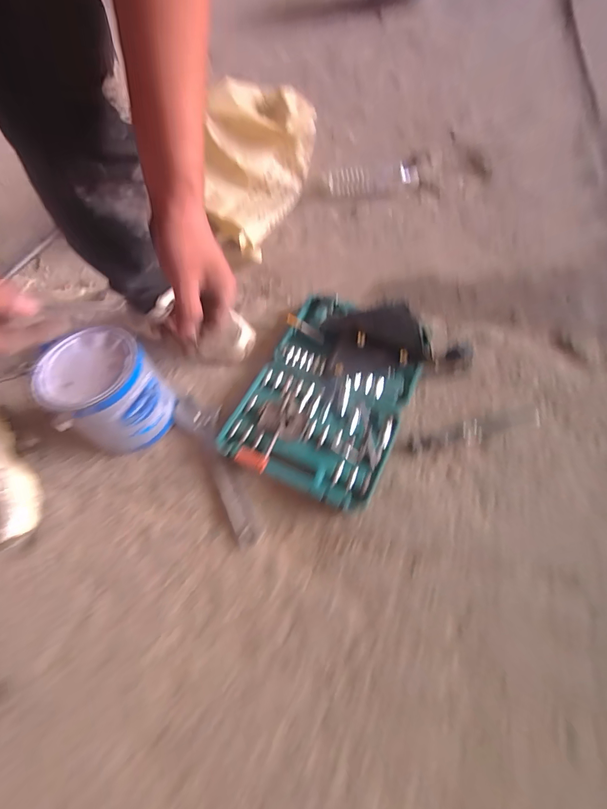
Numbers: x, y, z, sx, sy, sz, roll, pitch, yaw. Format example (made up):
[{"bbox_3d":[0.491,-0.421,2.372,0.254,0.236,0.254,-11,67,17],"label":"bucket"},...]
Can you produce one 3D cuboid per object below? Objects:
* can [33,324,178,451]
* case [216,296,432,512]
[{"bbox_3d":[-0.309,-0.016,0.600,0.150,0.157,0.139,-2,61,3],"label":"can"},{"bbox_3d":[0.050,-0.033,0.653,0.275,0.040,0.390,24,65,16],"label":"case"}]

